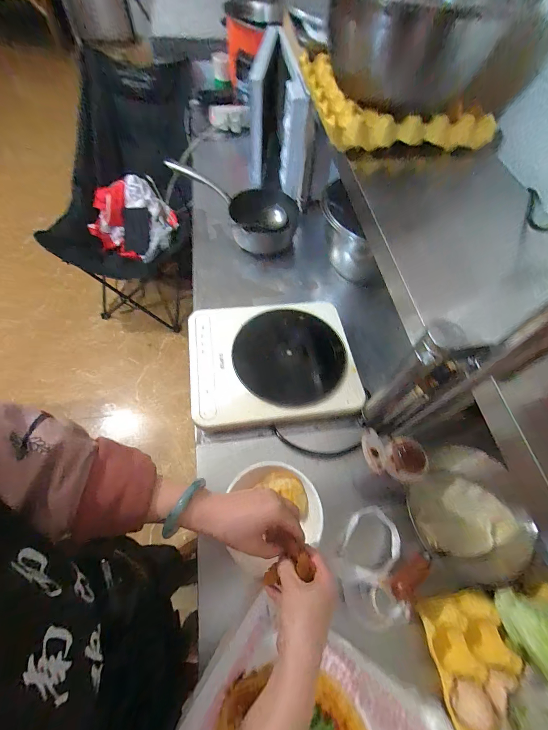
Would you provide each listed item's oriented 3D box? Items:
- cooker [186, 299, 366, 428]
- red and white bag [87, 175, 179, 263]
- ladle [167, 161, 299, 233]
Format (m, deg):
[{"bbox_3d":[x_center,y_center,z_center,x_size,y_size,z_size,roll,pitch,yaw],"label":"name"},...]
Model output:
[{"bbox_3d":[-0.004,-0.012,0.591,0.302,0.038,0.242,-6,62,-7],"label":"cooker"},{"bbox_3d":[-0.591,-0.617,1.346,0.371,0.195,0.292,27,63,11],"label":"red and white bag"},{"bbox_3d":[-0.112,-0.433,0.832,0.347,0.129,0.074,14,60,-15],"label":"ladle"}]

